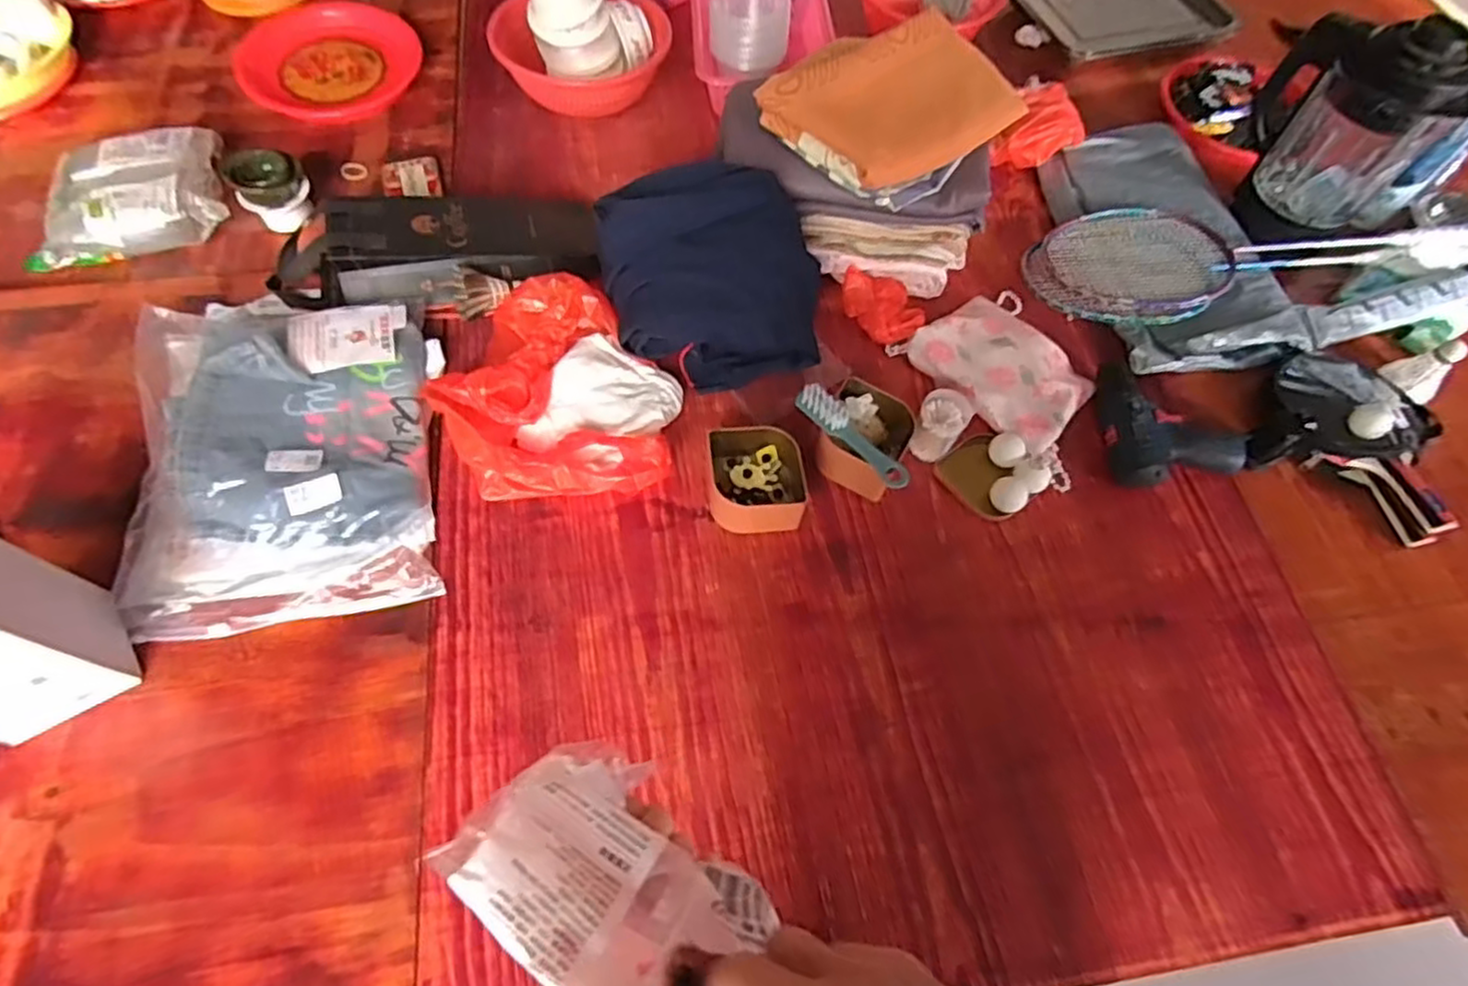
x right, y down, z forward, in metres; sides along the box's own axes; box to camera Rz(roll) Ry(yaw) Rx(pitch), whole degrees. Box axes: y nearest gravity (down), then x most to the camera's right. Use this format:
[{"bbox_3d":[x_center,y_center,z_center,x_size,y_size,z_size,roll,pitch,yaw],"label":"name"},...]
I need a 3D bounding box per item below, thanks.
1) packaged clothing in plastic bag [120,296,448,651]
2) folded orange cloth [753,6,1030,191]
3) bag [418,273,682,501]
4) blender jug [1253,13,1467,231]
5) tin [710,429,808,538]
[{"bbox_3d":[-0.478,-0.069,0.785,0.294,0.070,0.423,-10,62,-8],"label":"packaged clothing in plastic bag"},{"bbox_3d":[0.175,-0.493,0.897,0.252,0.056,0.261,-30,67,-17],"label":"folded orange cloth"},{"bbox_3d":[-0.200,-0.121,0.831,0.271,0.063,0.267,-1,61,-3],"label":"bag"},{"bbox_3d":[0.793,-0.479,0.954,0.188,0.267,0.214,-39,70,-21],"label":"blender jug"},{"bbox_3d":[0.026,-0.017,0.797,0.104,0.051,0.112,-2,61,-4],"label":"tin"}]

